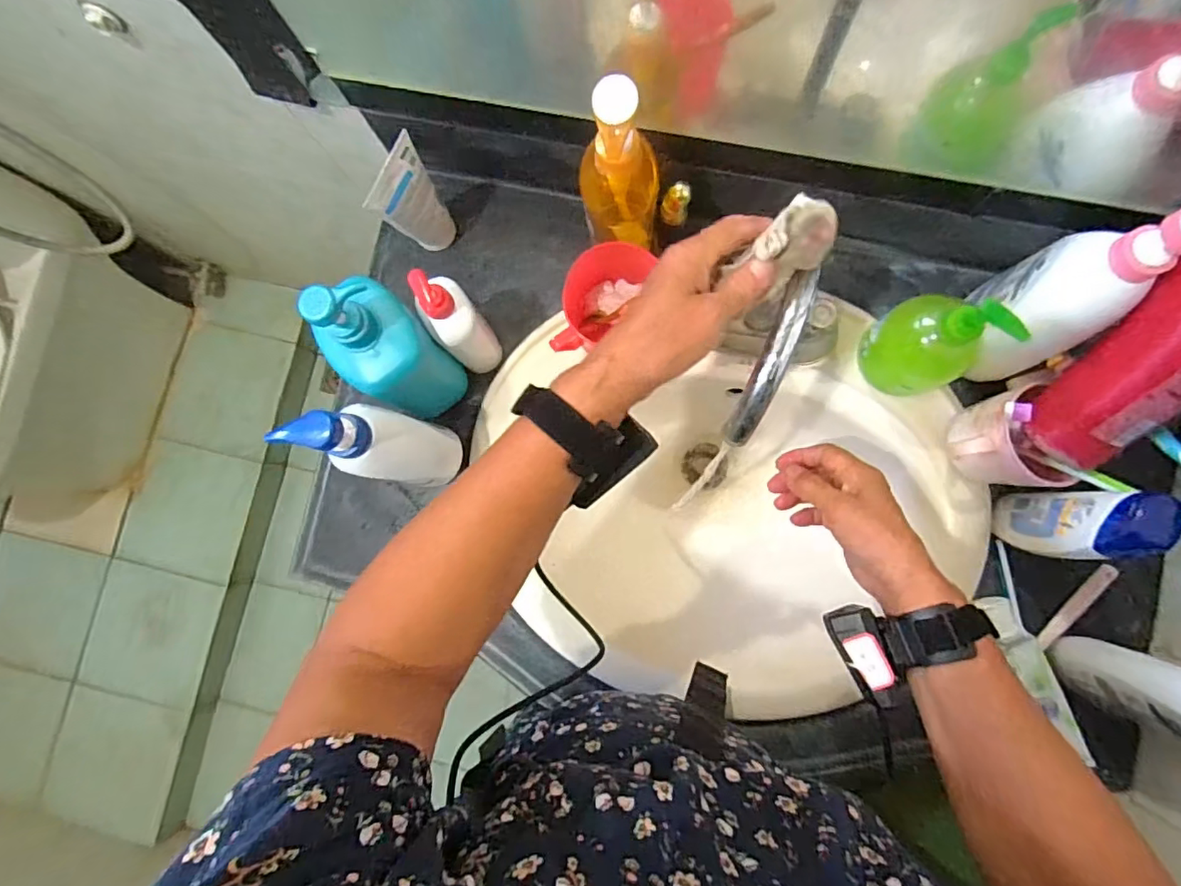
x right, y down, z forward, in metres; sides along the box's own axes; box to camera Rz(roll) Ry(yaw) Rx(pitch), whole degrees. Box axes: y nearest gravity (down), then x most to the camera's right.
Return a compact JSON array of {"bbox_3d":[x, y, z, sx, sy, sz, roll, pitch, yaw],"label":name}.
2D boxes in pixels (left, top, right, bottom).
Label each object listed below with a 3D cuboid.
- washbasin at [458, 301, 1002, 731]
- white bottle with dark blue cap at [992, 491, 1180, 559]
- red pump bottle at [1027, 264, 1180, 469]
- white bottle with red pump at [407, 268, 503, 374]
[{"bbox_3d":[0.163,0.079,0.659,0.455,0.164,0.410,-2,84,3],"label":"washbasin"},{"bbox_3d":[0.427,0.072,0.499,0.048,0.152,0.056,0,84,3],"label":"white bottle with dark blue cap"},{"bbox_3d":[0.448,-0.083,0.414,0.083,0.259,0.053,32,43,6],"label":"red pump bottle"},{"bbox_3d":[-0.128,-0.115,0.550,0.046,0.187,0.047,0,84,3],"label":"white bottle with red pump"}]

